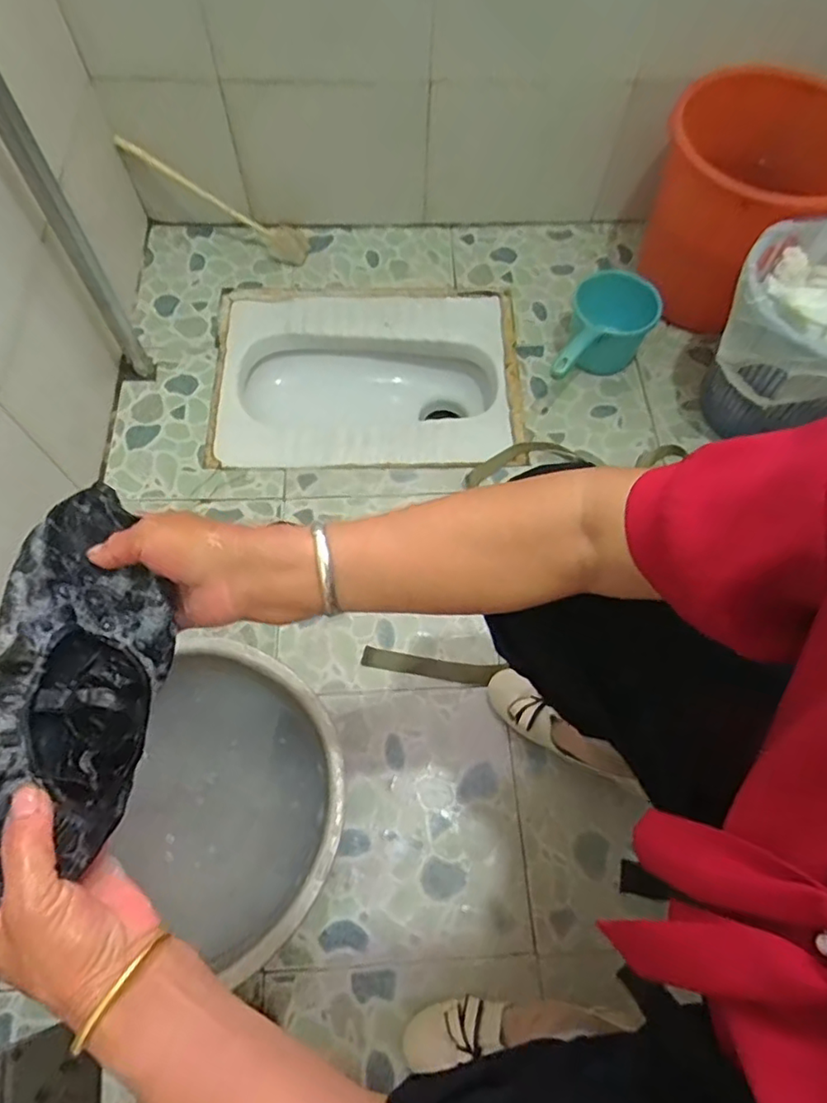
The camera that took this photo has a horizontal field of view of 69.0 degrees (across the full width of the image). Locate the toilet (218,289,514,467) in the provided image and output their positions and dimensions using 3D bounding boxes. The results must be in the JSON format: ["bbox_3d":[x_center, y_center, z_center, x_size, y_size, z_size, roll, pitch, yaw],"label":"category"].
[{"bbox_3d":[-0.083,-0.290,1.083,0.478,0.172,0.372,-2,66,-2],"label":"toilet"}]

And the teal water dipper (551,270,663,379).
[{"bbox_3d":[0.291,-0.323,0.967,0.129,0.129,0.231,26,66,10],"label":"teal water dipper"}]

